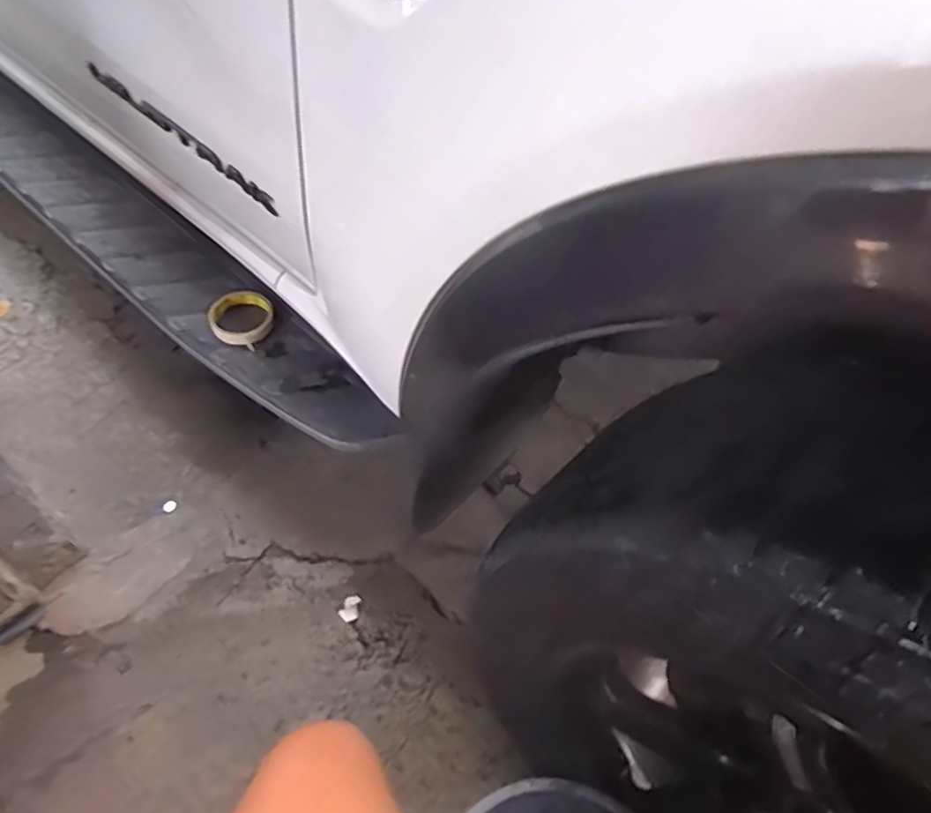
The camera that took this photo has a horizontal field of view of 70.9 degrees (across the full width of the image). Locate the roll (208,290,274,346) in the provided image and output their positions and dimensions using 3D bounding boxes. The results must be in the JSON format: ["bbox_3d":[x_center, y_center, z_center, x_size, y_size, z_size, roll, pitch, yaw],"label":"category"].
[{"bbox_3d":[-0.318,-0.126,0.932,0.084,0.044,0.089,-16,51,-15],"label":"roll"}]

